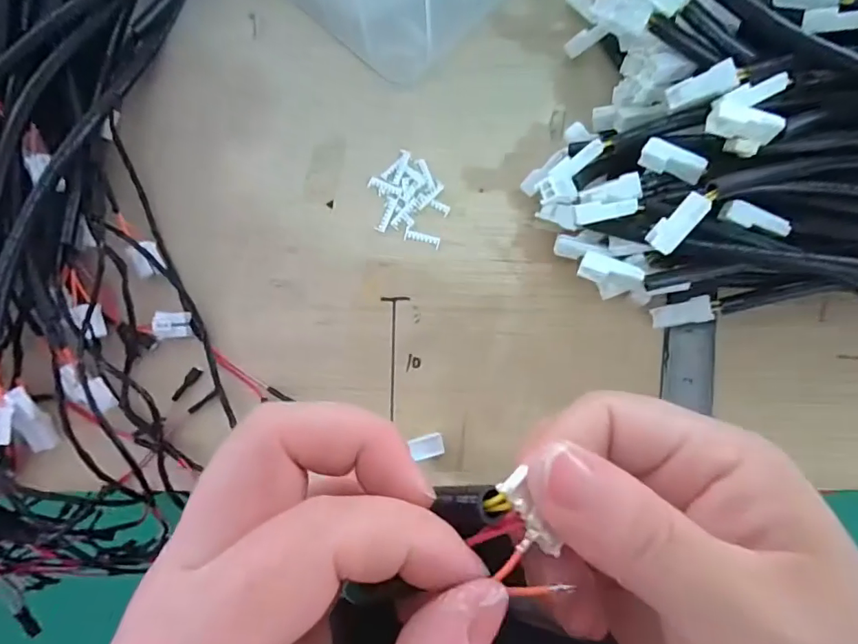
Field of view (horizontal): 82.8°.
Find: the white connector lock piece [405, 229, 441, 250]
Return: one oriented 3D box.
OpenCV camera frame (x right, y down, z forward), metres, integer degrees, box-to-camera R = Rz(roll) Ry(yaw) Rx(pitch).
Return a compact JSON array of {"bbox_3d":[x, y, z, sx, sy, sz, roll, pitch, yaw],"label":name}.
[{"bbox_3d":[-0.004,-0.048,0.276,0.021,0.004,0.006,17,79,3],"label":"white connector lock piece"}]

